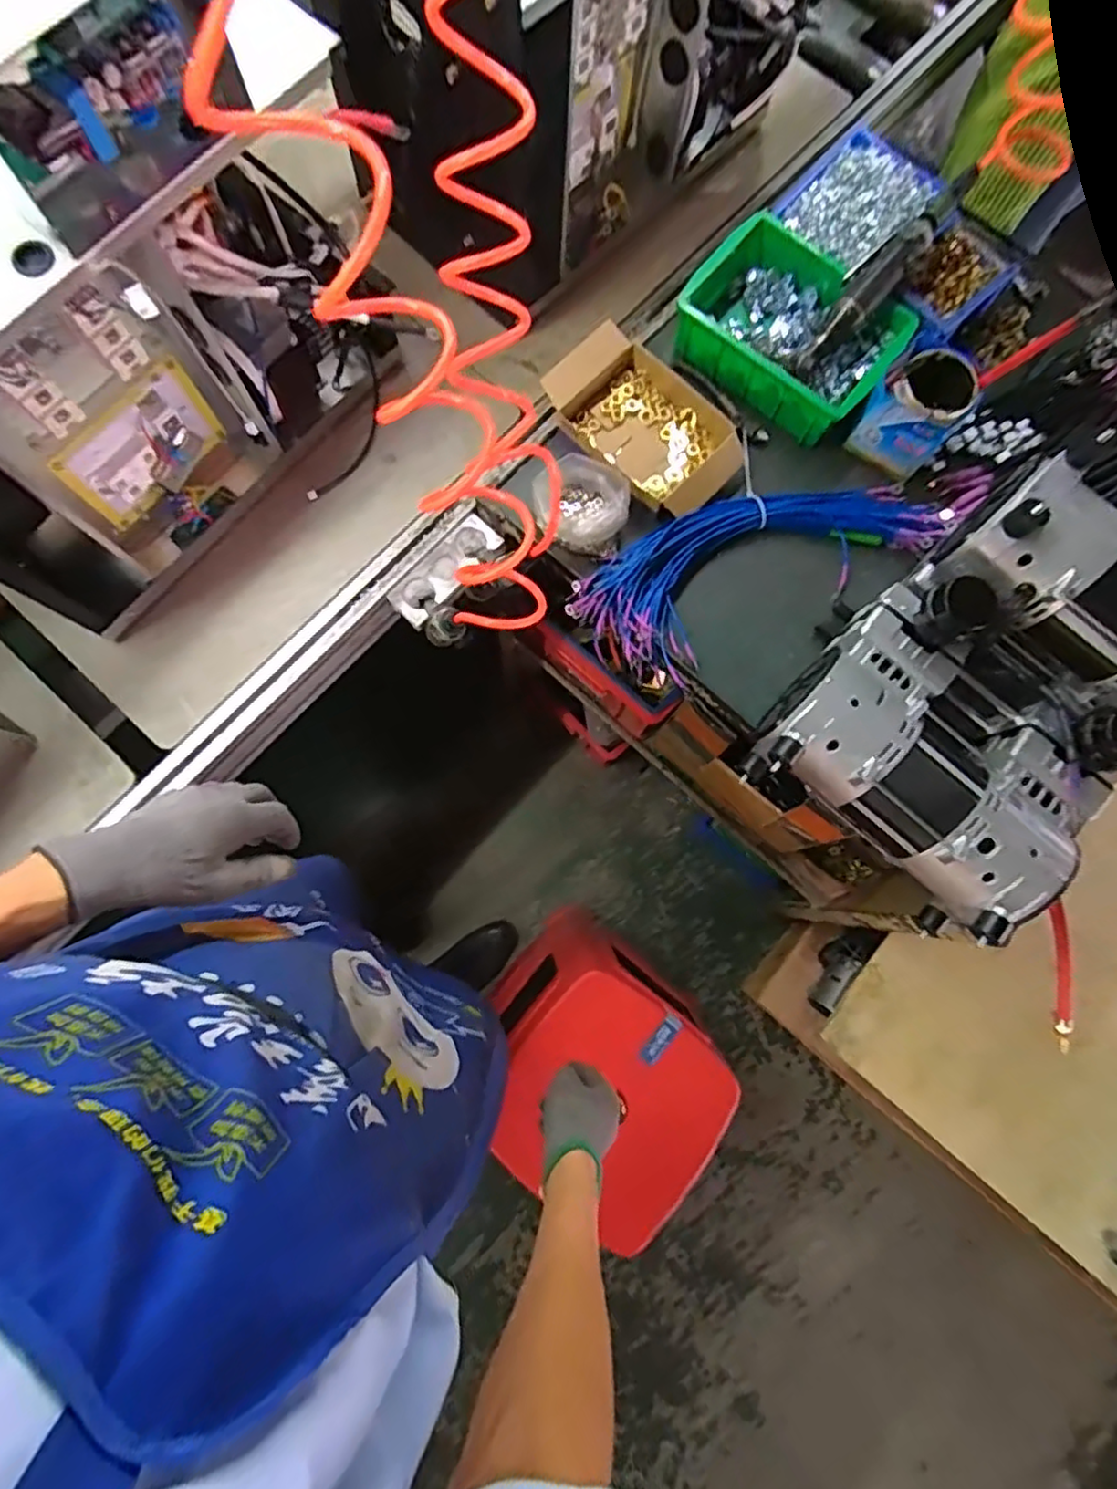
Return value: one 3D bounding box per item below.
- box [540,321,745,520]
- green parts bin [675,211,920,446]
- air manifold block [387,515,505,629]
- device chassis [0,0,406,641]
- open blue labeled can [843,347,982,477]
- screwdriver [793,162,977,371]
[{"bbox_3d":[0.113,-0.397,0.815,0.158,0.059,0.240,-38,81,-7],"label":"box"},{"bbox_3d":[0.294,-0.522,0.841,0.254,0.090,0.200,37,81,6],"label":"green parts bin"},{"bbox_3d":[-0.138,-0.214,0.806,0.052,0.017,0.153,43,81,7],"label":"air manifold block"},{"bbox_3d":[-0.437,-0.399,0.606,0.250,0.426,0.460,40,81,7],"label":"device chassis"},{"bbox_3d":[0.425,-0.402,0.778,0.098,0.100,0.109,40,81,7],"label":"open blue labeled can"},{"bbox_3d":[0.387,-0.560,0.774,0.038,0.032,0.278,43,95,7],"label":"screwdriver"}]

